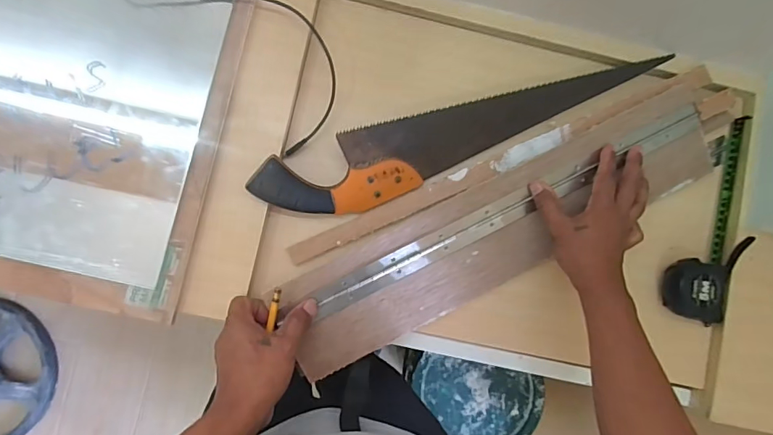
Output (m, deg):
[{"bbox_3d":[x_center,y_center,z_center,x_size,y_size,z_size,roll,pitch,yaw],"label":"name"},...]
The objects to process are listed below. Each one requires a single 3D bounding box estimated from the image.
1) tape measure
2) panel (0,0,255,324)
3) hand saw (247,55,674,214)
[{"bbox_3d":[0.427,0.001,0.565,0.085,0.044,0.275,29,85,-2],"label":"tape measure"},{"bbox_3d":[-0.440,-0.140,0.484,0.517,0.014,0.391,14,86,-6],"label":"panel"},{"bbox_3d":[0.100,-0.099,0.540,0.506,0.024,0.082,-20,88,-6],"label":"hand saw"}]

